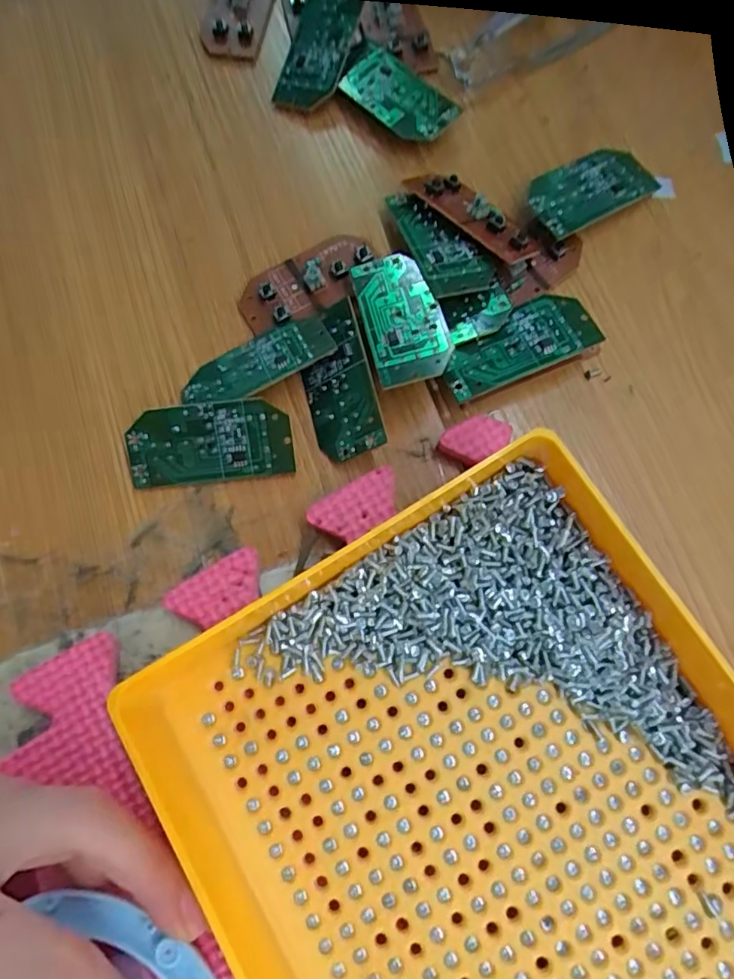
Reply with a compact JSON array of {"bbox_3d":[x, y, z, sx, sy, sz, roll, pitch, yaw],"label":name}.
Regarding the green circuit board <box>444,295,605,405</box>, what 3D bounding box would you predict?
[{"bbox_3d":[0.056,-0.055,0.214,0.059,0.005,0.027,-24,71,-5],"label":"green circuit board"}]

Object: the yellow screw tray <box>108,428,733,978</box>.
[{"bbox_3d":[0.059,0.127,0.157,0.163,0.045,0.255,-31,77,-8],"label":"yellow screw tray"}]

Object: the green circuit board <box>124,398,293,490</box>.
[{"bbox_3d":[-0.058,-0.017,0.210,0.059,0.004,0.029,-7,108,-1],"label":"green circuit board"}]

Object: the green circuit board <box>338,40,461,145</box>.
[{"bbox_3d":[0.013,-0.178,0.254,0.058,0.007,0.029,41,86,13],"label":"green circuit board"}]

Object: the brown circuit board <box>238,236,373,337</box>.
[{"bbox_3d":[-0.023,-0.085,0.231,0.058,0.006,0.029,-28,77,-7],"label":"brown circuit board"}]

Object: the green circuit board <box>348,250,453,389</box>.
[{"bbox_3d":[0.013,-0.065,0.214,0.029,0.004,0.060,-15,65,1],"label":"green circuit board"}]

